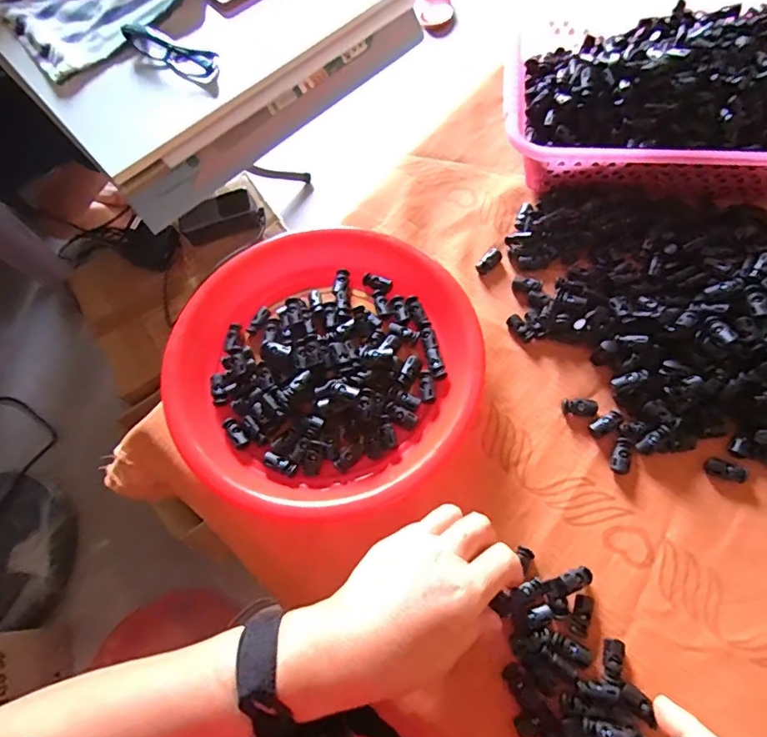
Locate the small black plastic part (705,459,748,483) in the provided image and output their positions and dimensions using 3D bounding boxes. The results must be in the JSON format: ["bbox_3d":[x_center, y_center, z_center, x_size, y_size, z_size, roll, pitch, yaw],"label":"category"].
[{"bbox_3d":[0.263,0.079,0.397,0.027,0.008,0.012,20,67,22],"label":"small black plastic part"}]

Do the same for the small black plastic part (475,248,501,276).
[{"bbox_3d":[0.101,-0.102,0.490,0.016,0.008,0.028,35,75,20],"label":"small black plastic part"}]

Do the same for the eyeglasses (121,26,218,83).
[{"bbox_3d":[-0.255,-0.385,0.617,0.146,0.031,0.037,31,74,19],"label":"eyeglasses"}]

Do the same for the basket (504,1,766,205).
[{"bbox_3d":[0.274,-0.259,0.492,0.306,0.087,0.185,4,68,7],"label":"basket"}]

